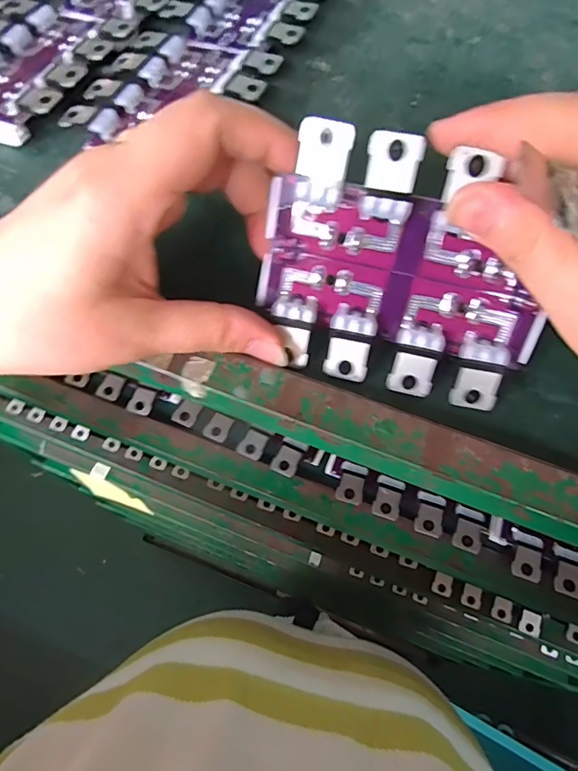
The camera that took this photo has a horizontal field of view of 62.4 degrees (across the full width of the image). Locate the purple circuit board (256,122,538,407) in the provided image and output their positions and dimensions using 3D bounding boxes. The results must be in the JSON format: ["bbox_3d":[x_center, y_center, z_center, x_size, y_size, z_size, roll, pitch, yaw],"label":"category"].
[{"bbox_3d":[0.042,-0.040,0.176,0.102,0.086,0.009,14,27,5],"label":"purple circuit board"}]

